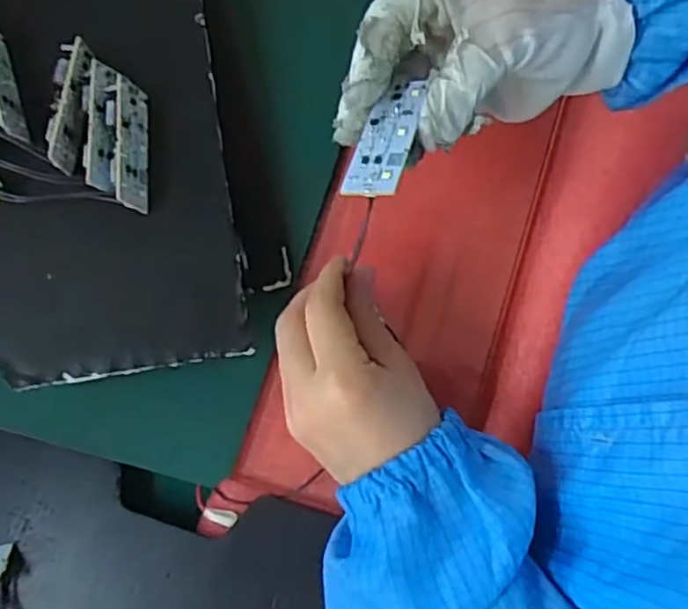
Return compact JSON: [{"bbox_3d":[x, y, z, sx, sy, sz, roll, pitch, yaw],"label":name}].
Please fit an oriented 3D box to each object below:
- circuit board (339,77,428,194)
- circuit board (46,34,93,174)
[{"bbox_3d":[0.018,-0.071,0.297,0.024,0.004,0.061,7,61,25],"label":"circuit board"},{"bbox_3d":[-0.137,-0.099,0.352,0.015,0.019,0.063,8,78,1],"label":"circuit board"}]

